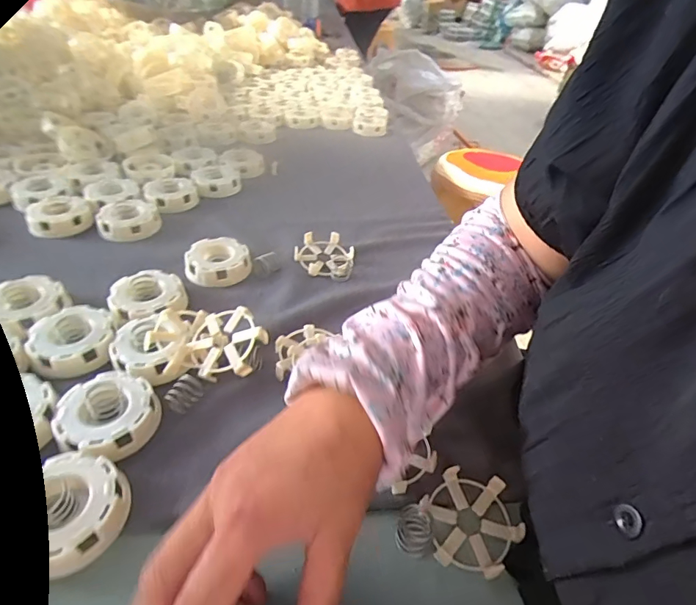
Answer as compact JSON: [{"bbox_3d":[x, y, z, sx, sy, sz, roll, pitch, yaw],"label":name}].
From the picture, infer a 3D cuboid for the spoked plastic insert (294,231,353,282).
[{"bbox_3d":[-0.026,-0.055,0.496,0.065,0.022,0.062,6,40,0],"label":"spoked plastic insert"}]

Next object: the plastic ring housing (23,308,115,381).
[{"bbox_3d":[-0.232,0.031,0.369,0.063,0.029,0.060,-16,45,-24],"label":"plastic ring housing"}]

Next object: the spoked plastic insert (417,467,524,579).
[{"bbox_3d":[0.080,0.140,0.285,0.057,0.018,0.064,-7,42,-15],"label":"spoked plastic insert"}]

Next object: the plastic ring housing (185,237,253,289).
[{"bbox_3d":[-0.139,-0.043,0.471,0.067,0.025,0.058,-3,41,-10],"label":"plastic ring housing"}]

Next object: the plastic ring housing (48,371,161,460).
[{"bbox_3d":[-0.174,0.082,0.317,0.066,0.022,0.062,3,40,-3],"label":"plastic ring housing"}]

